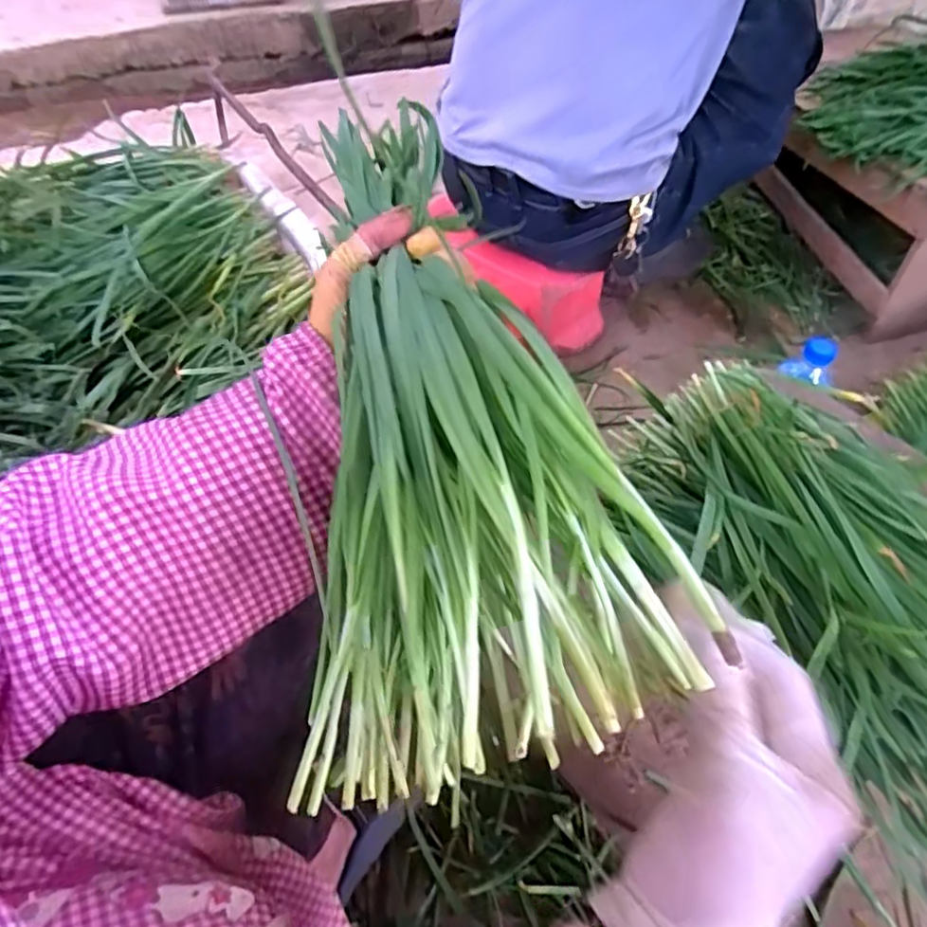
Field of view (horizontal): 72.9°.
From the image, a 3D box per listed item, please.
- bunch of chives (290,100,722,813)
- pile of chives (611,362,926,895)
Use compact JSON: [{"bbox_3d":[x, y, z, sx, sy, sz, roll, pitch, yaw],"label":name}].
[{"bbox_3d":[-0.027,-0.052,0.314,0.135,0.113,0.375,-11,60,-6],"label":"bunch of chives"},{"bbox_3d":[0.302,0.107,0.477,0.182,0.110,0.442,-29,70,-18],"label":"pile of chives"}]

